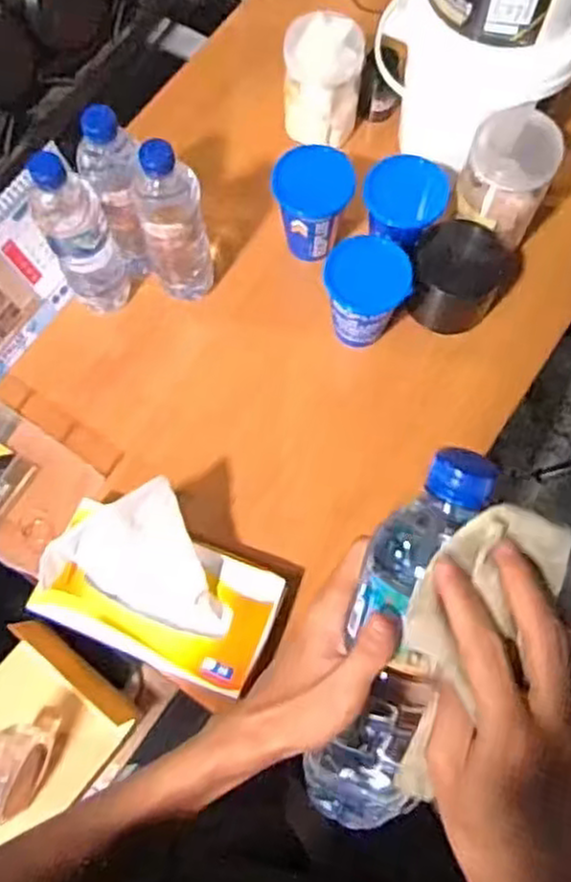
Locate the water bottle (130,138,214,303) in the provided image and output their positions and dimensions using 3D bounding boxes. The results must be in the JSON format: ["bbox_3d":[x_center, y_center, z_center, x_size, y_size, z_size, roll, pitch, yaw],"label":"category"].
[{"bbox_3d":[-0.117,-0.224,0.795,0.063,0.240,0.066,-15,72,-3],"label":"water bottle"}]

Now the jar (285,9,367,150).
[{"bbox_3d":[0.045,-0.433,0.907,0.092,0.116,0.092,0,72,1],"label":"jar"}]

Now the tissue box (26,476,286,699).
[{"bbox_3d":[-0.118,0.136,0.718,0.213,0.140,0.144,22,74,8],"label":"tissue box"}]

